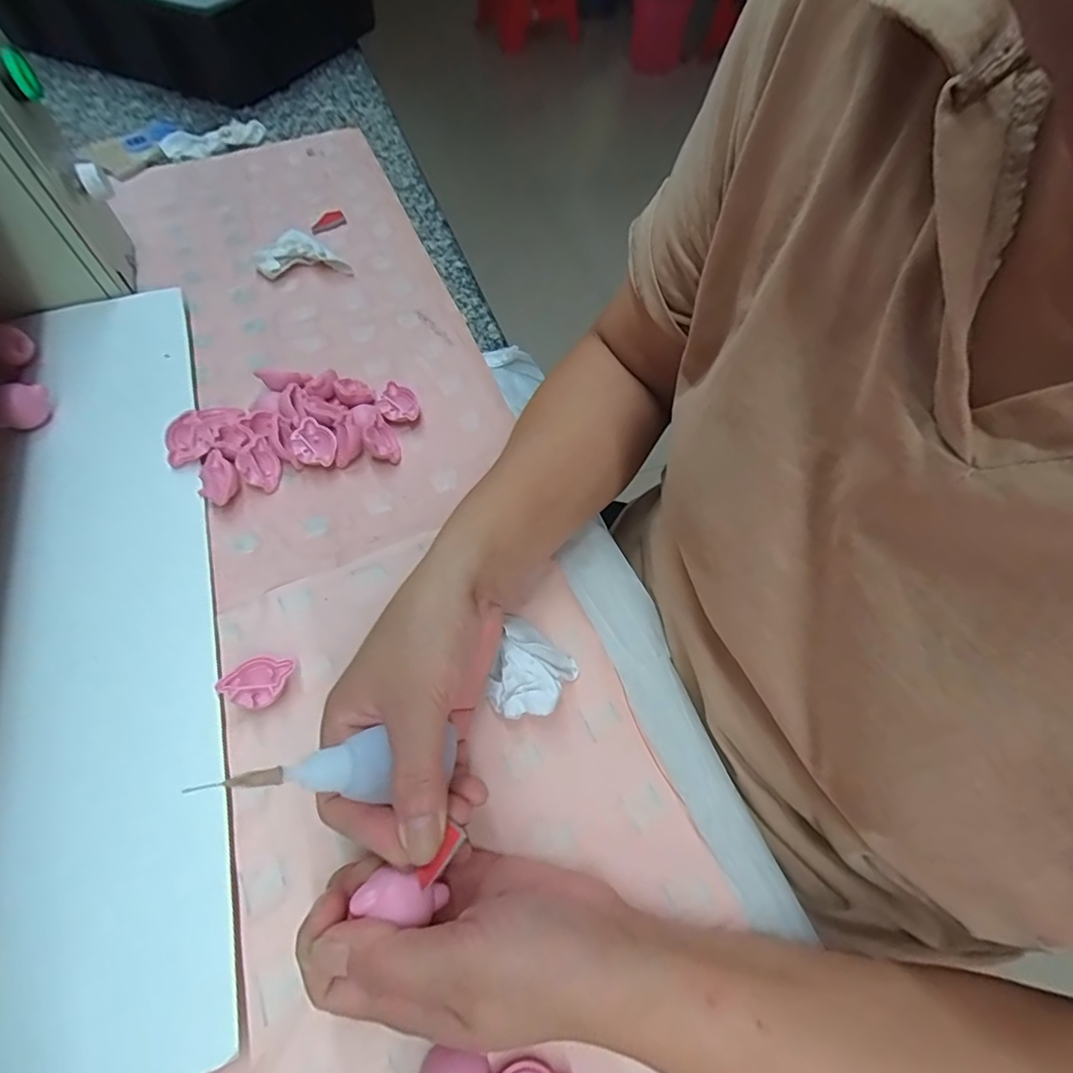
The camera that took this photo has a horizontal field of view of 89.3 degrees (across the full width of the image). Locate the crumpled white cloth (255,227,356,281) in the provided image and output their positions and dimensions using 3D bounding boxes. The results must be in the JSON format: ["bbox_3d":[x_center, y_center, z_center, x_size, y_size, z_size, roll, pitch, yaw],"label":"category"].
[{"bbox_3d":[-0.209,-0.245,0.486,0.065,0.020,0.048,29,64,16],"label":"crumpled white cloth"}]

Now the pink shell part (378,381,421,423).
[{"bbox_3d":[-0.101,-0.096,0.398,0.027,0.014,0.031,-17,61,-10],"label":"pink shell part"}]

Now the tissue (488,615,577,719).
[{"bbox_3d":[-0.006,0.074,0.295,0.045,0.022,0.047,29,64,16],"label":"tissue"}]

